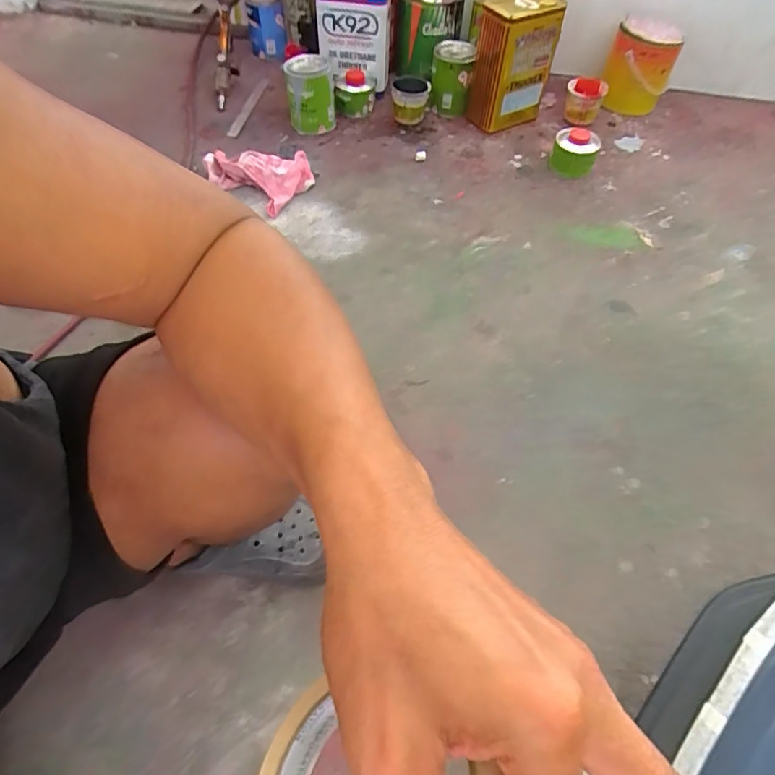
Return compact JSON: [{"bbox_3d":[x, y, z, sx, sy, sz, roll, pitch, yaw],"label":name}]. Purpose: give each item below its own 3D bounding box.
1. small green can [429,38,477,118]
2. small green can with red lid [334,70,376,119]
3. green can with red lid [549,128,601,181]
[{"bbox_3d":[0.155,-0.745,1.235,0.099,0.141,0.111,6,56,1],"label":"small green can"},{"bbox_3d":[-0.079,-0.715,1.231,0.097,0.076,0.085,2,56,-1],"label":"small green can with red lid"},{"bbox_3d":[0.426,-0.537,1.152,0.096,0.078,0.095,1,56,-2],"label":"green can with red lid"}]

